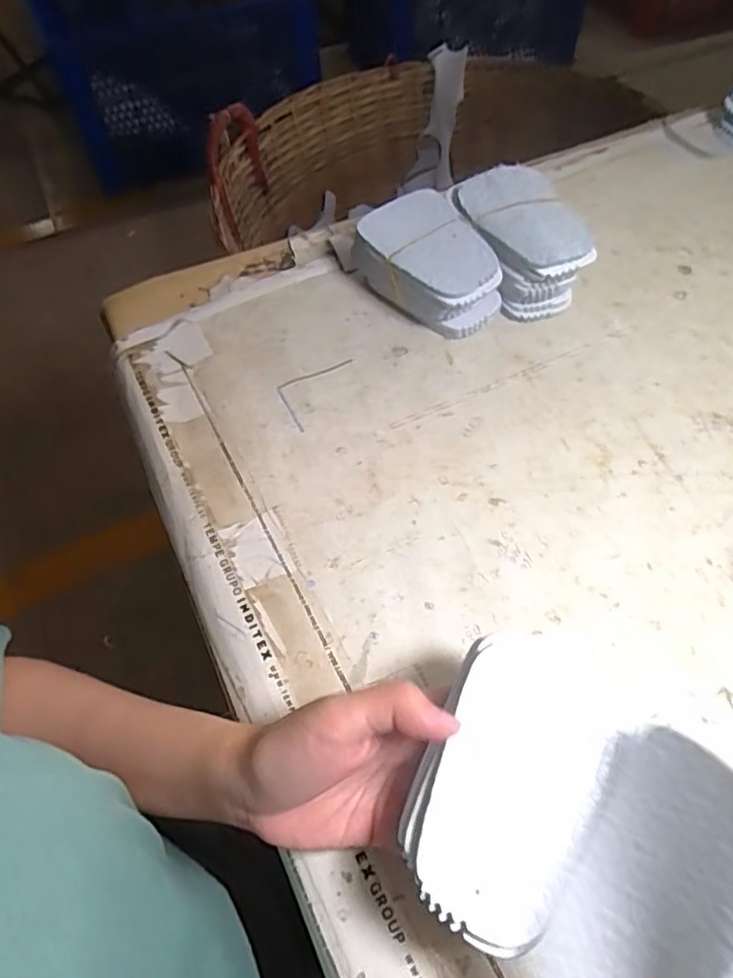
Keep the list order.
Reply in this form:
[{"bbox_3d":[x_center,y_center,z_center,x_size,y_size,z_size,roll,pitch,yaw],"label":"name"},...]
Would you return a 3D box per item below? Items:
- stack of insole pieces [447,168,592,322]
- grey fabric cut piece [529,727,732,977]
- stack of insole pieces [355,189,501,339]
[{"bbox_3d":[0.111,-0.177,0.451,0.074,0.065,0.109,-17,59,-8],"label":"stack of insole pieces"},{"bbox_3d":[0.093,0.130,0.193,0.011,0.068,0.094,28,78,-16],"label":"grey fabric cut piece"},{"bbox_3d":[0.043,-0.158,0.446,0.068,0.057,0.104,-28,61,-15],"label":"stack of insole pieces"}]

